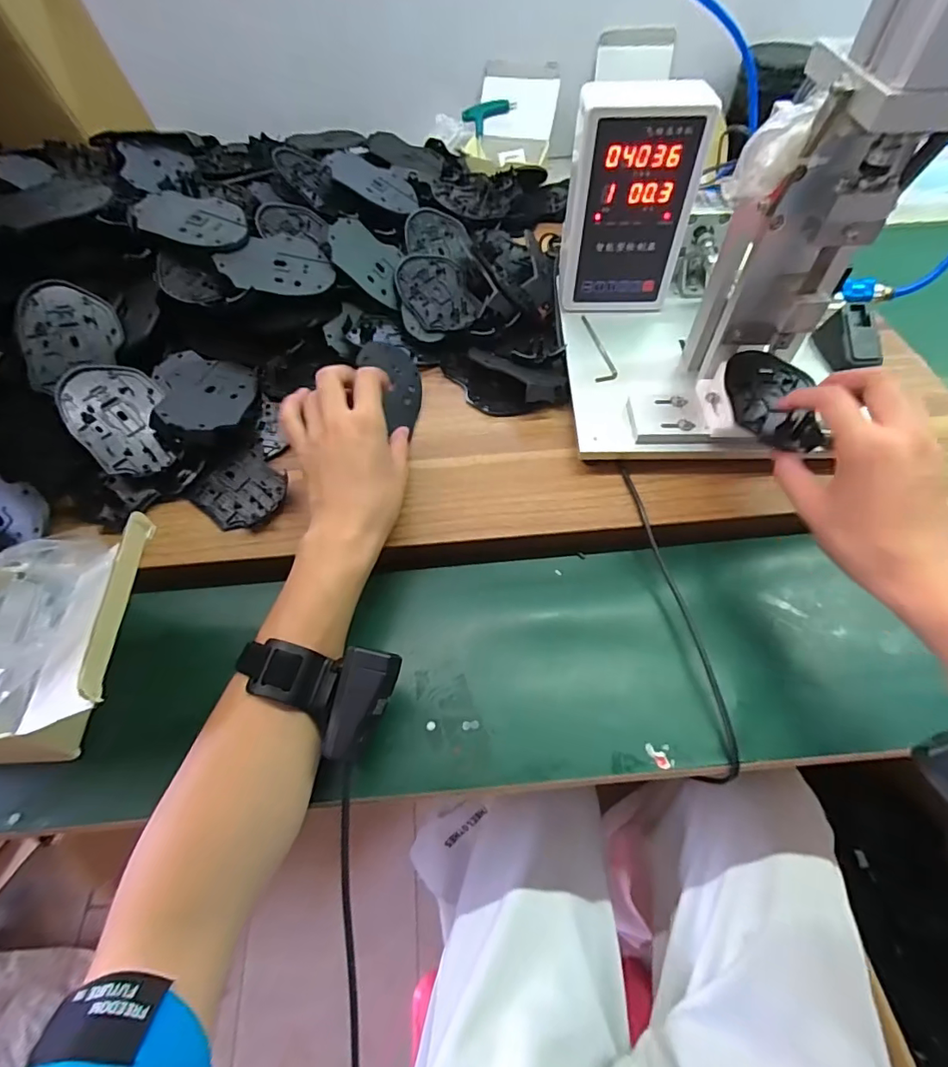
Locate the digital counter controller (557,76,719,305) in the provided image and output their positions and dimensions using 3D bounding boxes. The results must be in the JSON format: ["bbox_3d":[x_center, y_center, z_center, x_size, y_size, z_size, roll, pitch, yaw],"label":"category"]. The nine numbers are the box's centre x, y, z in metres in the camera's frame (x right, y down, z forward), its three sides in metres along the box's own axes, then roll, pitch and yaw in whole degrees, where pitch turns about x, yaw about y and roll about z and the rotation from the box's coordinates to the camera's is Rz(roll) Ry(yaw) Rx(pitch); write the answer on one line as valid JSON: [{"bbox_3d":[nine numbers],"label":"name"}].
[{"bbox_3d":[0.146,-0.312,0.487,0.110,0.175,0.064,0,57,2],"label":"digital counter controller"}]

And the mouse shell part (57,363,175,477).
[{"bbox_3d":[-0.305,-0.104,0.435,0.072,0.031,0.114,-35,62,-19],"label":"mouse shell part"}]

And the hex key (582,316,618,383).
[{"bbox_3d":[0.127,-0.191,0.516,0.022,0.004,0.109,-3,57,0],"label":"hex key"}]

